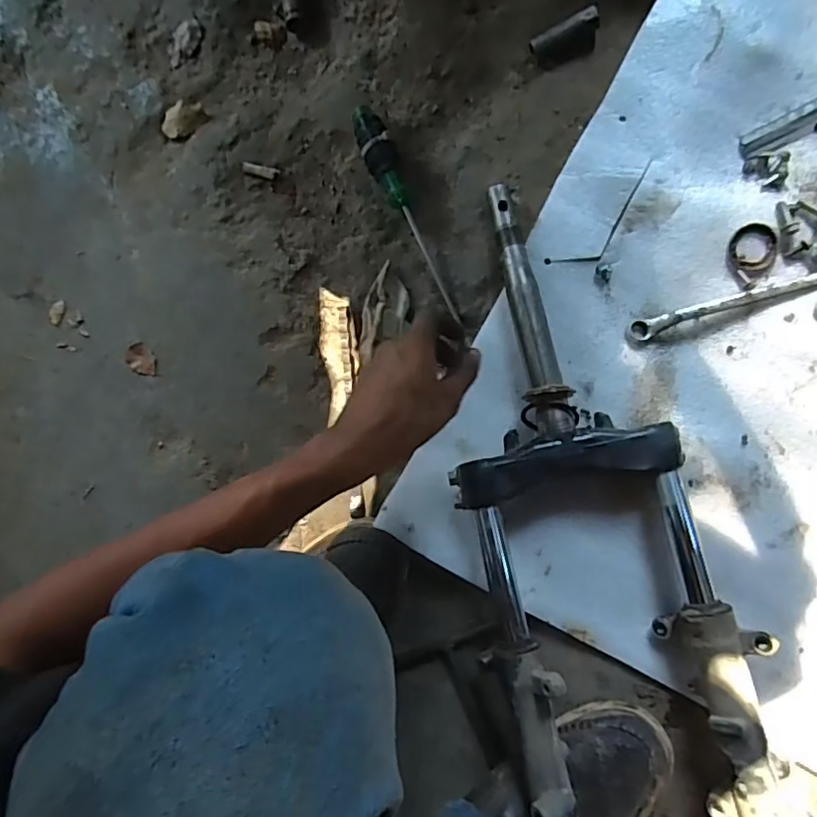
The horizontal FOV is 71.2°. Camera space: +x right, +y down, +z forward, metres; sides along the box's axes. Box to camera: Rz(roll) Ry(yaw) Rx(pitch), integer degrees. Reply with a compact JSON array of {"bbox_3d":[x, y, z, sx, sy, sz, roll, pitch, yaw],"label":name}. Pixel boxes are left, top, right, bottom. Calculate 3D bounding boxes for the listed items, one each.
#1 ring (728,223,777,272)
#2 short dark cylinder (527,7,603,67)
[{"bbox_3d":[0.331,-0.154,0.547,0.042,0.006,0.045,0,87,9],"label":"ring"},{"bbox_3d":[0.160,-0.373,0.580,0.068,0.025,0.032,-21,84,8],"label":"short dark cylinder"}]

